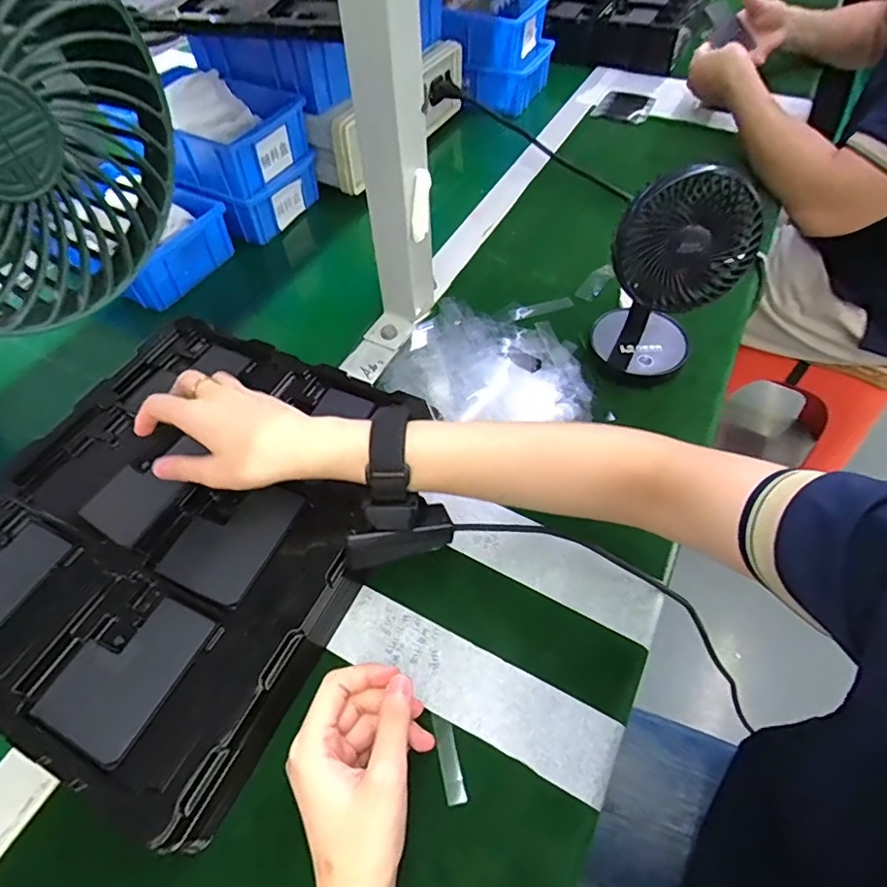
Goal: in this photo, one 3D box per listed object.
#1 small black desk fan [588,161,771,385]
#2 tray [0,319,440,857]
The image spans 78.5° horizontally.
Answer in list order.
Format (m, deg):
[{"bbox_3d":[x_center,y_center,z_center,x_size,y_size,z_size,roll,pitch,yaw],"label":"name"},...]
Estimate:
[{"bbox_3d":[0.189,-0.130,0.457,0.096,0.187,0.084,26,59,18],"label":"small black desk fan"},{"bbox_3d":[-0.194,0.061,0.415,0.291,0.055,0.319,18,57,15],"label":"tray"}]

